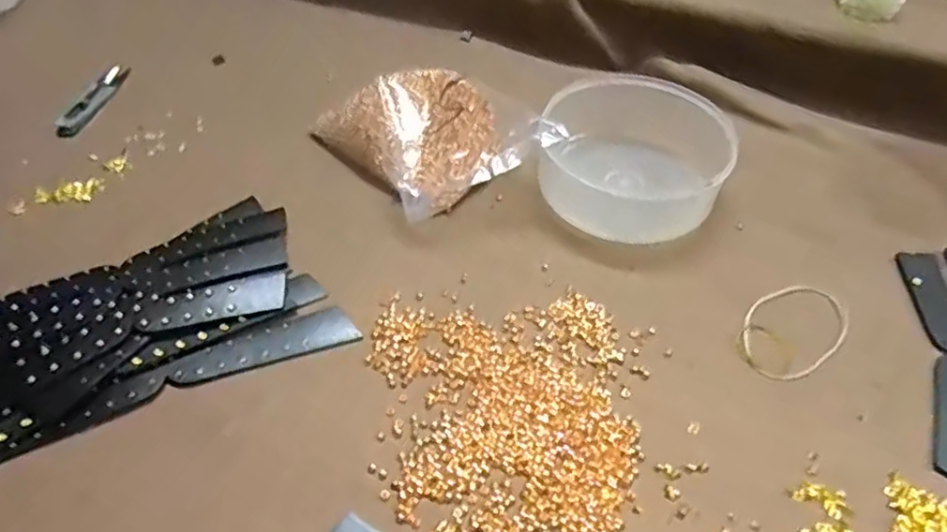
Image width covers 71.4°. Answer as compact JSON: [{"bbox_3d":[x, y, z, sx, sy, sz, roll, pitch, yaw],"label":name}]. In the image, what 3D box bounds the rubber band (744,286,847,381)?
[{"bbox_3d":[0.208,0.042,0.429,0.085,0.006,0.056,-36,58,-28],"label":"rubber band"}]

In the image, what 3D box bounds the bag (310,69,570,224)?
[{"bbox_3d":[-0.025,-0.107,0.525,0.148,0.053,0.165,-31,56,-26],"label":"bag"}]

